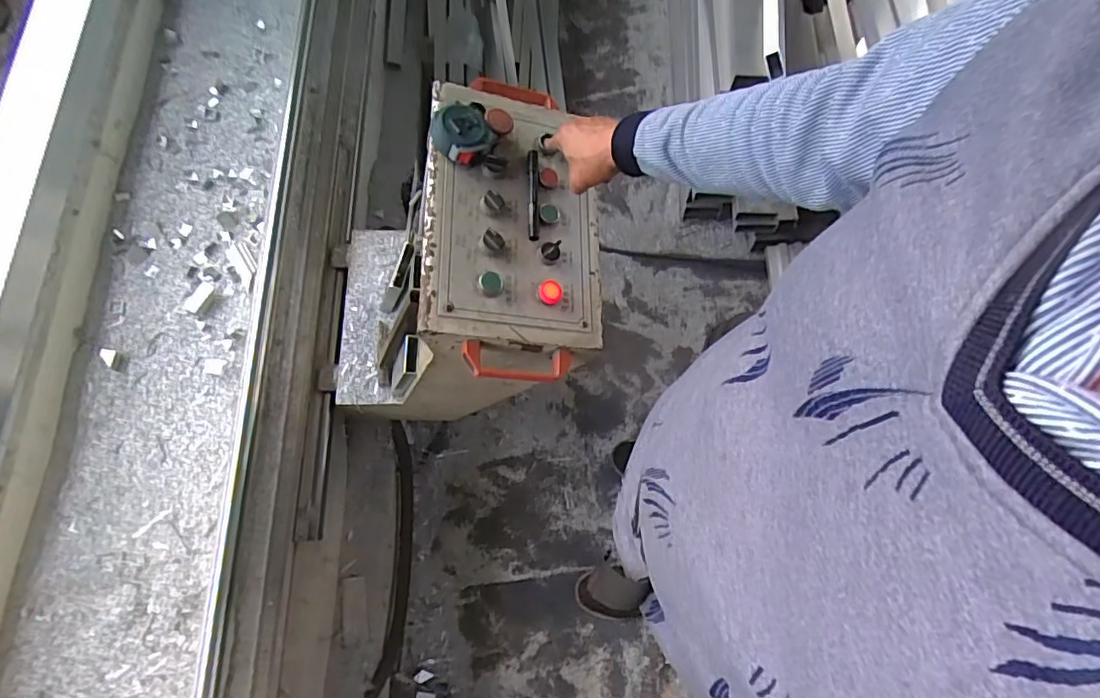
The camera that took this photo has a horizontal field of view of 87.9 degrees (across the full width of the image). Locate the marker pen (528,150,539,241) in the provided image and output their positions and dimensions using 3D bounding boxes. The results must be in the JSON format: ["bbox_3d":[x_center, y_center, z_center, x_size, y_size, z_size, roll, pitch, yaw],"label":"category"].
[{"bbox_3d":[-0.023,-0.209,0.778,0.014,0.016,0.140,-1,72,0],"label":"marker pen"}]

